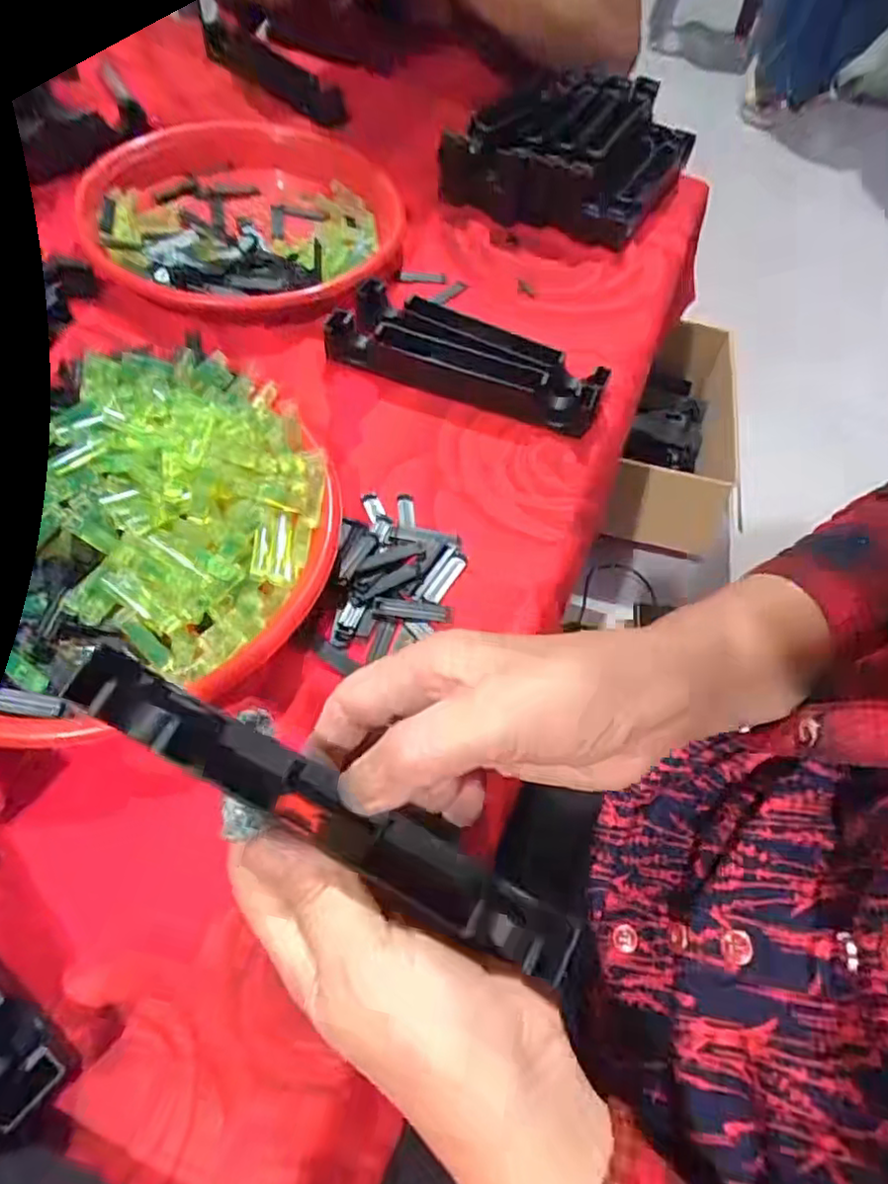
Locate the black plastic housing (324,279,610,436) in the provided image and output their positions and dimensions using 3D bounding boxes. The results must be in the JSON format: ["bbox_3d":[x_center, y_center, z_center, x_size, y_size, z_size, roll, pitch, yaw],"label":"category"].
[{"bbox_3d":[0.017,-0.170,0.482,0.197,0.032,0.059,19,58,5],"label":"black plastic housing"}]

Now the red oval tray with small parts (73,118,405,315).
[{"bbox_3d":[-0.162,-0.304,0.543,0.240,0.035,0.239,-4,59,-10],"label":"red oval tray with small parts"}]

